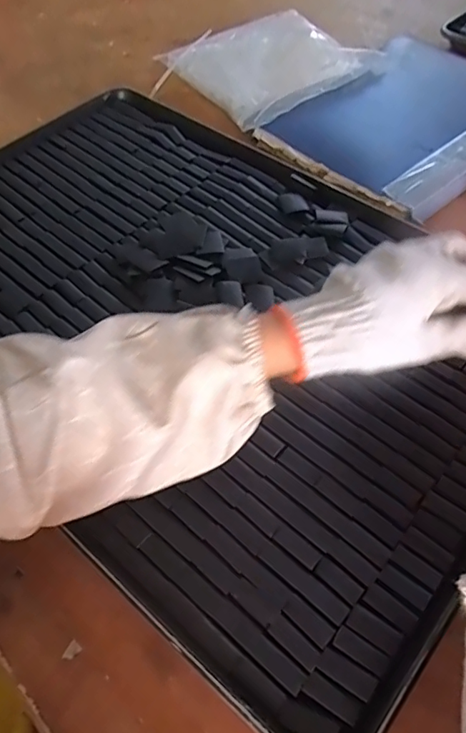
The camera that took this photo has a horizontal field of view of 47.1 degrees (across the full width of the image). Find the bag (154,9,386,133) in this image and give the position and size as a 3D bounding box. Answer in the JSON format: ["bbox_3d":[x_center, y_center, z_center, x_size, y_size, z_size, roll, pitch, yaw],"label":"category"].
[{"bbox_3d":[0.044,-0.396,0.684,0.204,0.033,0.212,-28,58,-17],"label":"bag"}]

